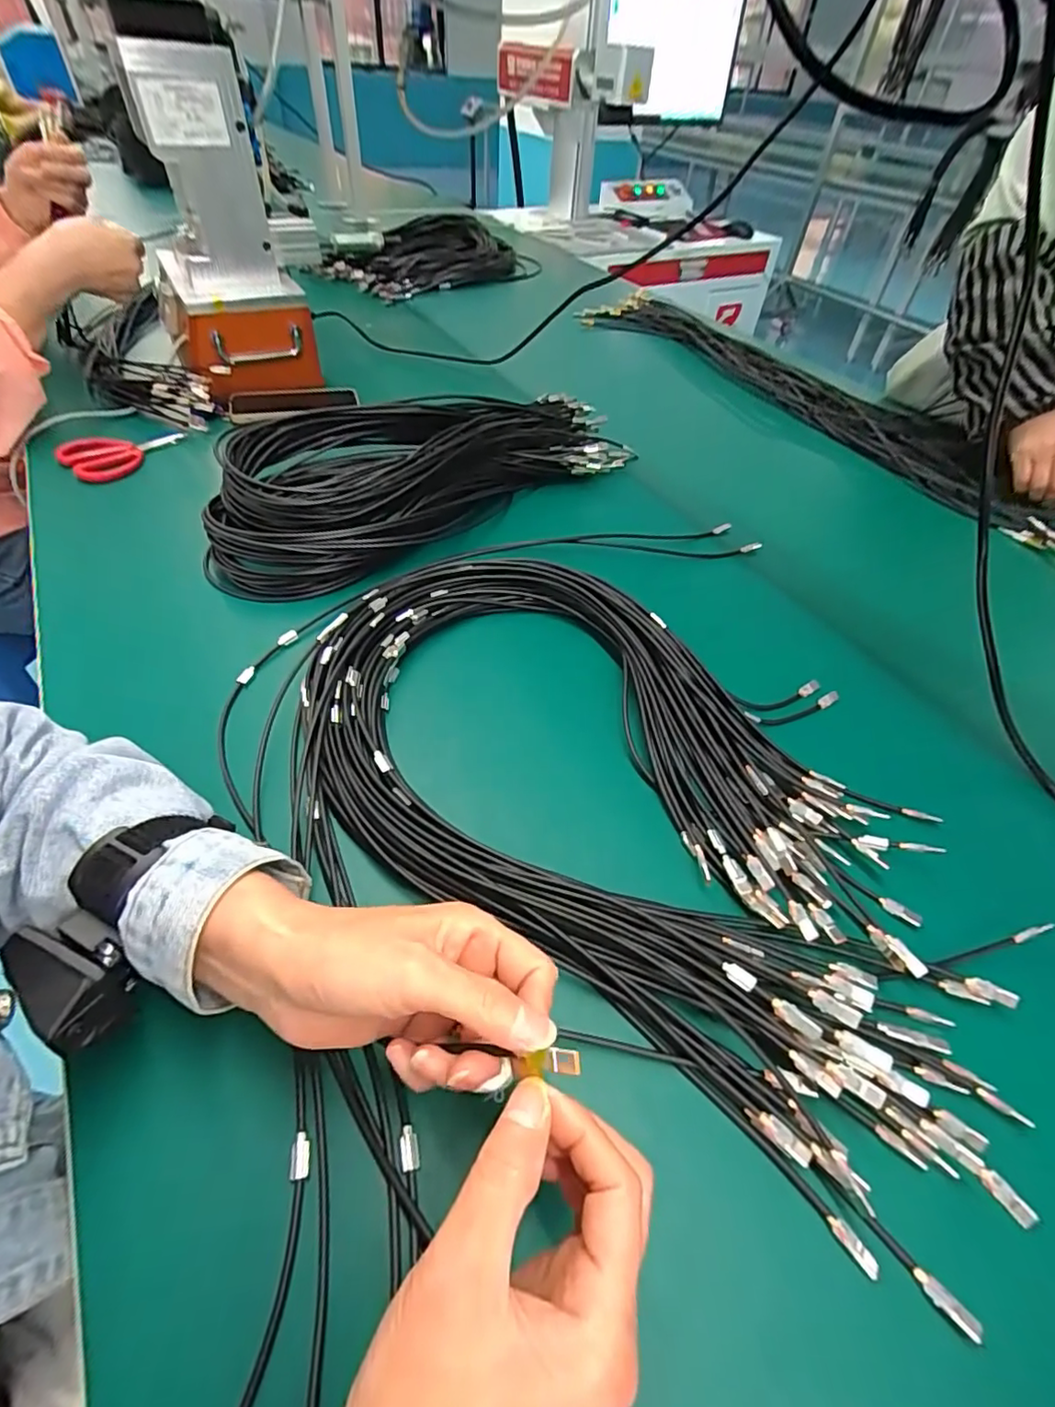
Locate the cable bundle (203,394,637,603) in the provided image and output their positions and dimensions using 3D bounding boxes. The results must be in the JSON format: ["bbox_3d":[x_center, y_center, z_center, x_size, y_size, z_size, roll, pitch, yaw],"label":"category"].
[{"bbox_3d":[-0.107,-0.266,0.619,0.503,0.070,0.217,-33,58,-28],"label":"cable bundle"}]

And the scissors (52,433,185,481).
[{"bbox_3d":[-0.462,-0.300,0.657,0.064,0.025,0.140,28,52,19],"label":"scissors"}]

